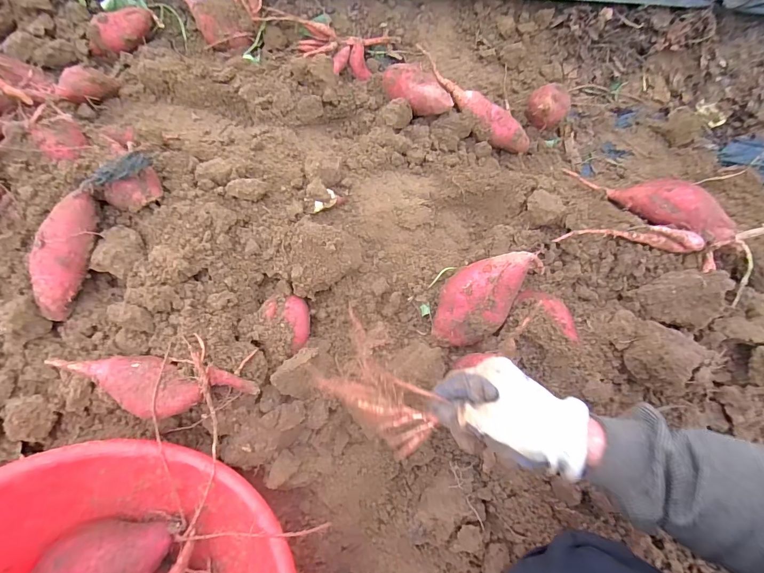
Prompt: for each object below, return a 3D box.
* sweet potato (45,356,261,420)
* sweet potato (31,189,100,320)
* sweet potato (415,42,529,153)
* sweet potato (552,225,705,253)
[{"bbox_3d":[-0.254,0.114,0.437,0.202,0.047,0.060,9,77,3],"label":"sweet potato"},{"bbox_3d":[-0.388,-0.039,0.475,0.047,0.054,0.154,11,77,4],"label":"sweet potato"},{"bbox_3d":[0.156,-0.298,0.644,0.231,0.042,0.054,37,80,-7],"label":"sweet potato"},{"bbox_3d":[0.321,-0.065,0.503,0.175,0.032,0.029,7,77,3],"label":"sweet potato"}]

